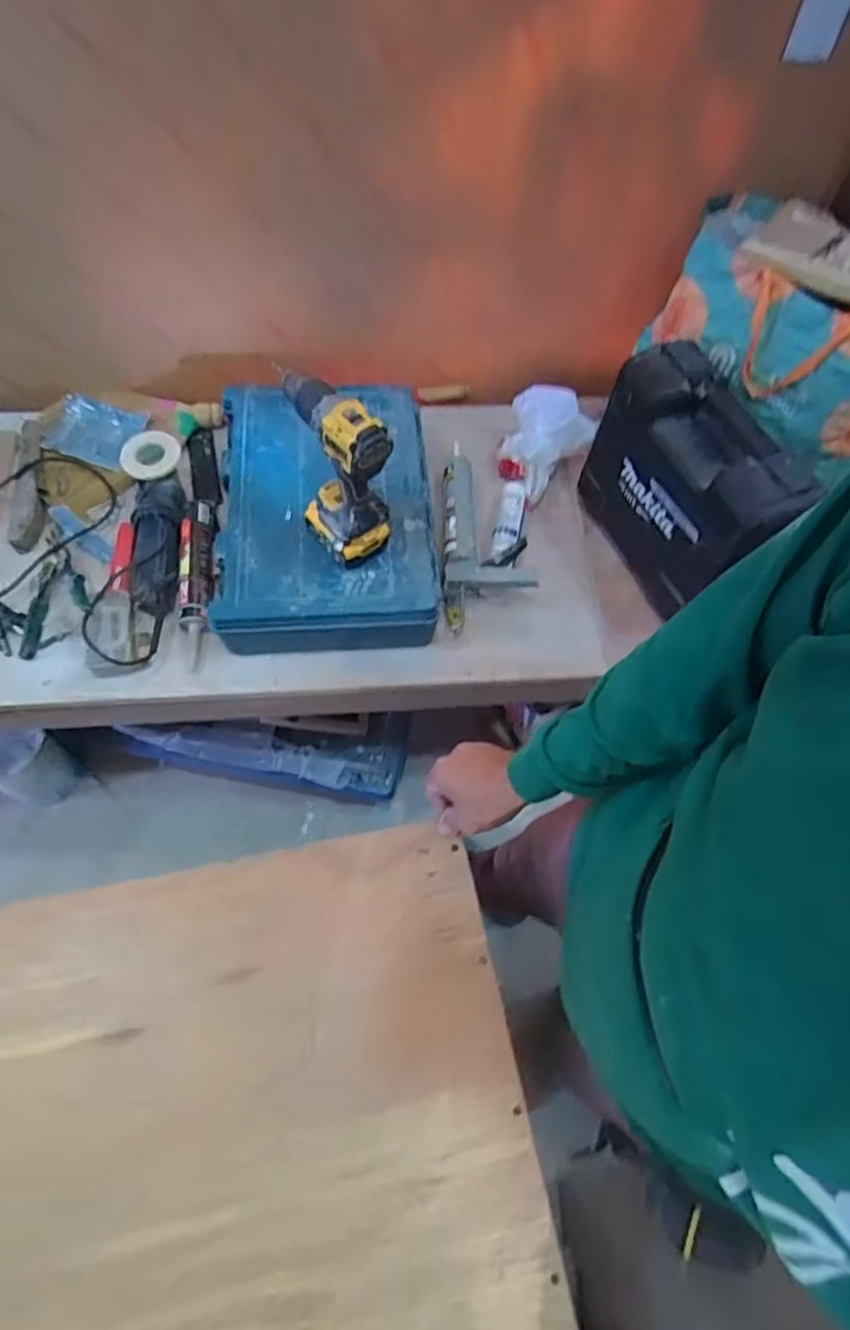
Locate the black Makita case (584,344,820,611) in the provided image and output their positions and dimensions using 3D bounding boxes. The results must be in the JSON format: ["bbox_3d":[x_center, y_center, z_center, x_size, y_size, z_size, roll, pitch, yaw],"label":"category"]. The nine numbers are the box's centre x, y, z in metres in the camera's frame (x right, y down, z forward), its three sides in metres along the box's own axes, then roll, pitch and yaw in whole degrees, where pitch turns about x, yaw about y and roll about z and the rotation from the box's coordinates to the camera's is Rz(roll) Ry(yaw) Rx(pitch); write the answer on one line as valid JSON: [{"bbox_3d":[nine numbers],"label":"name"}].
[{"bbox_3d":[0.384,-0.266,0.971,0.131,0.250,0.320,-24,67,-15],"label":"black Makita case"}]

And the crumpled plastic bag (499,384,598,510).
[{"bbox_3d":[0.209,-0.396,1.151,0.122,0.127,0.168,42,68,16],"label":"crumpled plastic bag"}]

